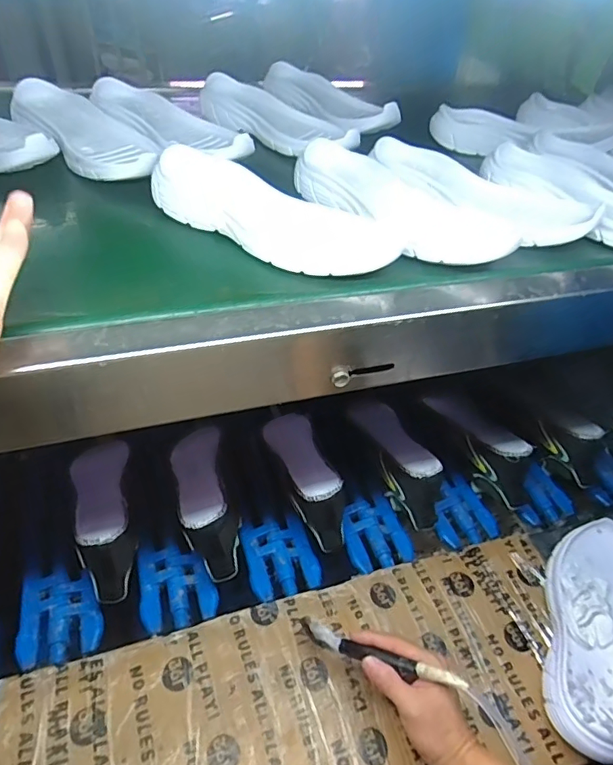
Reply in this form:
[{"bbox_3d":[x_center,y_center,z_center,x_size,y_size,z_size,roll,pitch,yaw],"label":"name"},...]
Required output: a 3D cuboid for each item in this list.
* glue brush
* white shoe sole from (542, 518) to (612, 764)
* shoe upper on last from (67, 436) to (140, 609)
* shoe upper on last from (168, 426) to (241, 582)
[{"bbox_3d":[0.072,0.277,0.529,0.177,0.019,0.017,3,35,30],"label":"glue brush"},{"bbox_3d":[0.351,0.289,0.631,0.107,0.052,0.306,23,47,15],"label":"white shoe sole"},{"bbox_3d":[-0.268,0.159,0.693,0.075,0.084,0.234,-13,43,-20],"label":"shoe upper on last"},{"bbox_3d":[-0.140,0.153,0.714,0.078,0.084,0.225,-9,42,-16],"label":"shoe upper on last"}]

